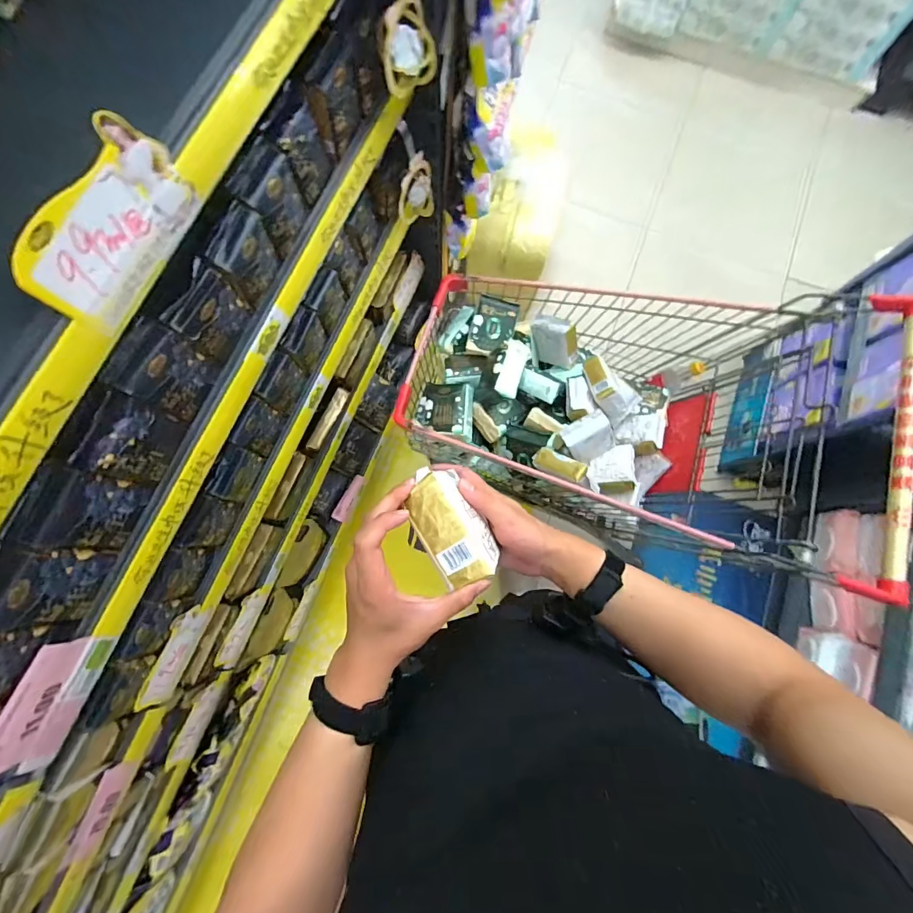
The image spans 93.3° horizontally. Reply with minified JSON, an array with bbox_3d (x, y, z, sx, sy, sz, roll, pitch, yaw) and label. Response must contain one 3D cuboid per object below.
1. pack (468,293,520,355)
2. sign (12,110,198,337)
[{"bbox_3d":[0.076,-0.273,0.920,0.087,0.037,0.118,16,98,-7],"label":"pack"},{"bbox_3d":[-0.303,-0.202,0.383,0.006,0.098,0.171,20,80,13],"label":"sign"}]

